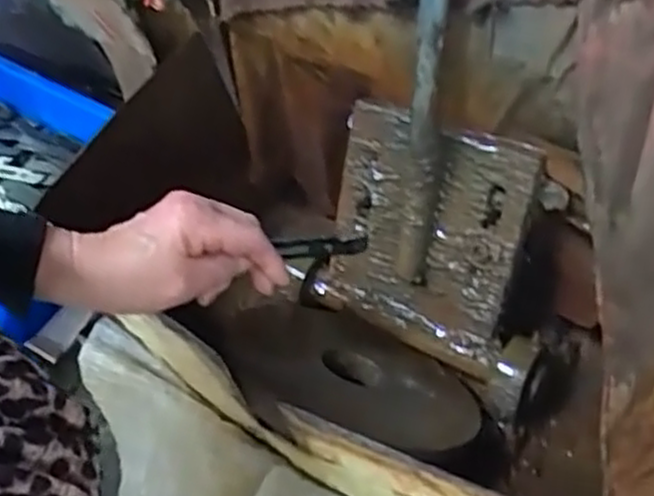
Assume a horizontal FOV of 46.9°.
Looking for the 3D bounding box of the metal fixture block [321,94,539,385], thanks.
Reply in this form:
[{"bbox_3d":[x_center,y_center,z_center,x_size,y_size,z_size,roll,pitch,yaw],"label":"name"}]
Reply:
[{"bbox_3d":[0.067,-0.003,0.581,0.151,0.185,0.036,21,30,25],"label":"metal fixture block"}]

